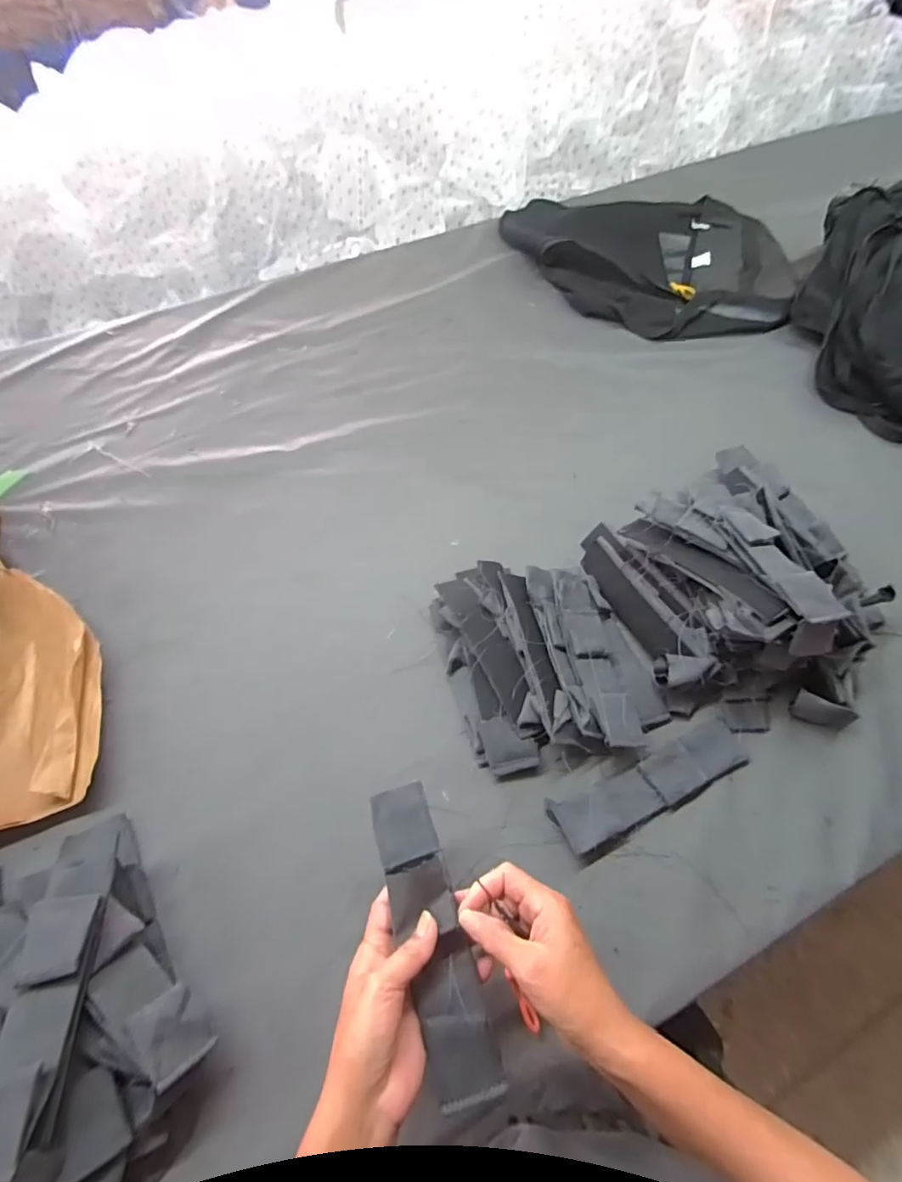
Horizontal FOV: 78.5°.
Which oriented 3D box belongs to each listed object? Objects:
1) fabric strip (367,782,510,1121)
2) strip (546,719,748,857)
[{"bbox_3d":[-0.013,0.239,0.387,0.044,0.038,0.197,-15,66,-9],"label":"fabric strip"},{"bbox_3d":[0.191,0.184,0.520,0.197,0.022,0.053,-20,59,-11],"label":"strip"}]

